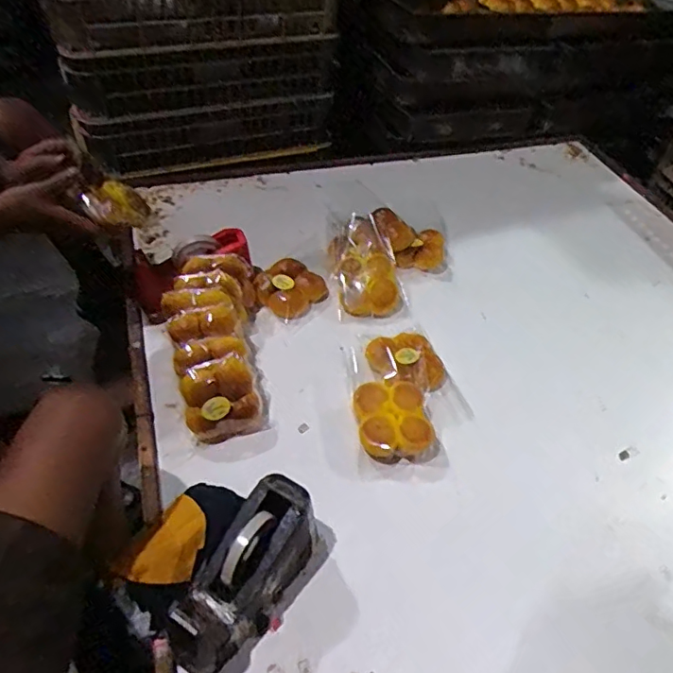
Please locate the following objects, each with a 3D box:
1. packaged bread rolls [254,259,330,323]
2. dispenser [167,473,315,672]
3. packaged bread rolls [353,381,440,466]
[{"bbox_3d":[-0.083,-0.088,0.968,0.110,0.027,0.112,45,64,8],"label":"packaged bread rolls"},{"bbox_3d":[-0.103,0.264,0.608,0.091,0.103,0.203,27,51,21],"label":"dispenser"},{"bbox_3d":[0.084,0.123,0.784,0.110,0.043,0.121,-4,47,-7],"label":"packaged bread rolls"}]

